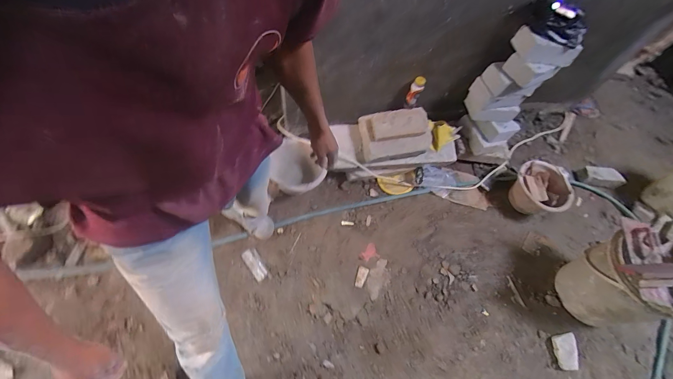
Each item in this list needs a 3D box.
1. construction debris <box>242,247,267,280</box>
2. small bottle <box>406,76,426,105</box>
[{"bbox_3d":[-0.328,0.299,1.236,0.056,0.011,0.135,-31,68,-18],"label":"construction debris"},{"bbox_3d":[0.333,-0.414,1.302,0.050,0.123,0.038,34,42,14],"label":"small bottle"}]

